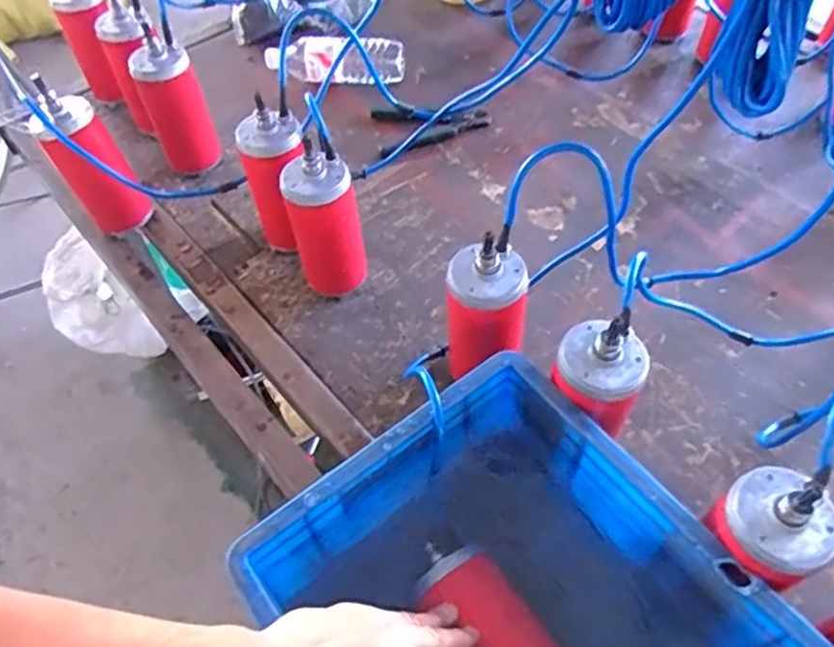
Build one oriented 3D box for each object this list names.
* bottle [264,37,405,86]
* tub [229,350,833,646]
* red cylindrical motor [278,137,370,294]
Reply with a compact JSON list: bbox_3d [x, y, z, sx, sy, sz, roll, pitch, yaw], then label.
[{"bbox_3d":[-0.135,-0.422,1.053,0.222,0.060,0.051,3,54,5],"label":"bottle"},{"bbox_3d":[0.093,0.250,0.480,0.290,0.107,0.394,-34,59,-19],"label":"tub"},{"bbox_3d":[-0.105,-0.113,0.750,0.077,0.164,0.067,-13,54,-6],"label":"red cylindrical motor"}]

